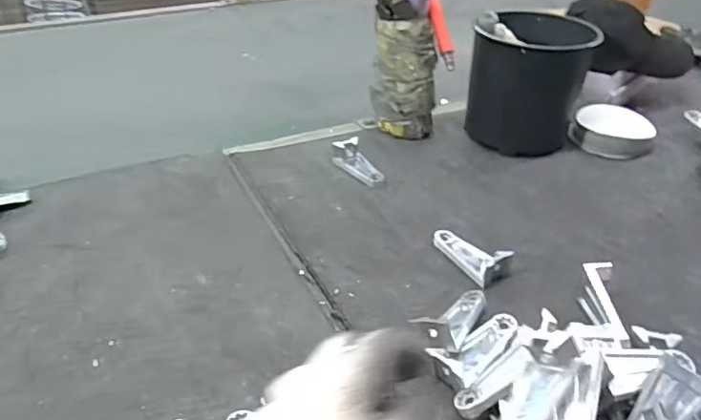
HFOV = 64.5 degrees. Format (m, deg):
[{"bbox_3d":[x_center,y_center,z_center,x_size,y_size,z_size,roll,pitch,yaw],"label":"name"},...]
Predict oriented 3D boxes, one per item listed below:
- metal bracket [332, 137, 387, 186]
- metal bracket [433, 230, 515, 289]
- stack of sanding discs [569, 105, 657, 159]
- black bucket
[{"bbox_3d":[0.013,-0.069,0.800,0.044,0.029,0.088,-15,39,-23],"label":"metal bracket"},{"bbox_3d":[0.138,0.044,0.642,0.053,0.029,0.097,-22,42,-30],"label":"metal bracket"},{"bbox_3d":[0.414,-0.124,0.875,0.116,0.043,0.097,24,41,28],"label":"stack of sanding discs"},{"bbox_3d":[0.271,-0.199,0.869,0.165,0.173,0.176,8,36,8],"label":"black bucket"}]

